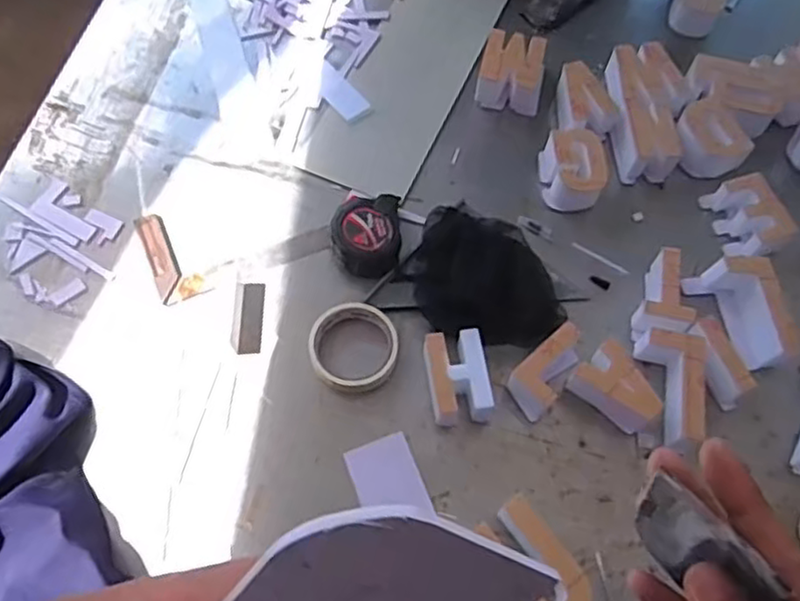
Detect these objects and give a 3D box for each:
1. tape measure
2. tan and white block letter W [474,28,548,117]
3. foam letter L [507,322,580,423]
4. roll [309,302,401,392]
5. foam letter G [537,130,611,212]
[{"bbox_3d":[-0.037,-0.071,0.775,0.077,0.041,0.093,5,64,1],"label":"tape measure"},{"bbox_3d":[0.142,-0.287,0.883,0.084,0.040,0.093,18,65,7],"label":"tan and white block letter W"},{"bbox_3d":[0.153,0.070,0.710,0.093,0.047,0.048,-41,72,-19],"label":"foam letter L"},{"bbox_3d":[-0.048,0.047,0.722,0.090,0.021,0.090,1,64,-3],"label":"roll"},{"bbox_3d":[0.202,-0.148,0.823,0.071,0.049,0.078,5,64,0],"label":"foam letter G"}]

